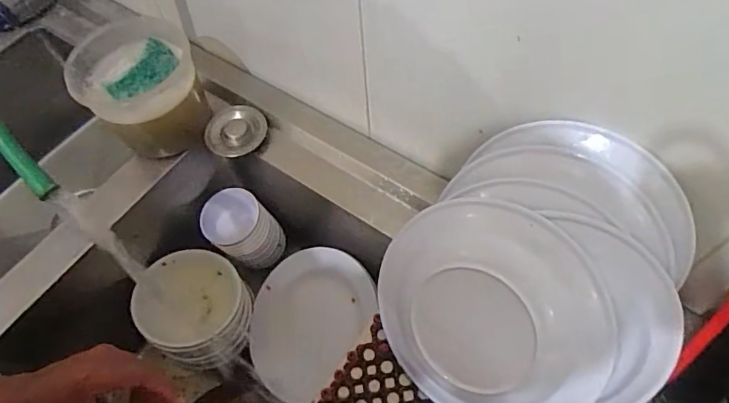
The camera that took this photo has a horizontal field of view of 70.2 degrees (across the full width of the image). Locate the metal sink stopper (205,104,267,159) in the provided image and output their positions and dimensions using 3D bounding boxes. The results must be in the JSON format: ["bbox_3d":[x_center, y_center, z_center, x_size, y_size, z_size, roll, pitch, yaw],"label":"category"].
[{"bbox_3d":[-0.178,-0.099,0.723,0.077,0.011,0.085,16,62,13],"label":"metal sink stopper"}]

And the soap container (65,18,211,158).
[{"bbox_3d":[-0.293,-0.147,0.696,0.139,0.112,0.150,-20,60,-8],"label":"soap container"}]

